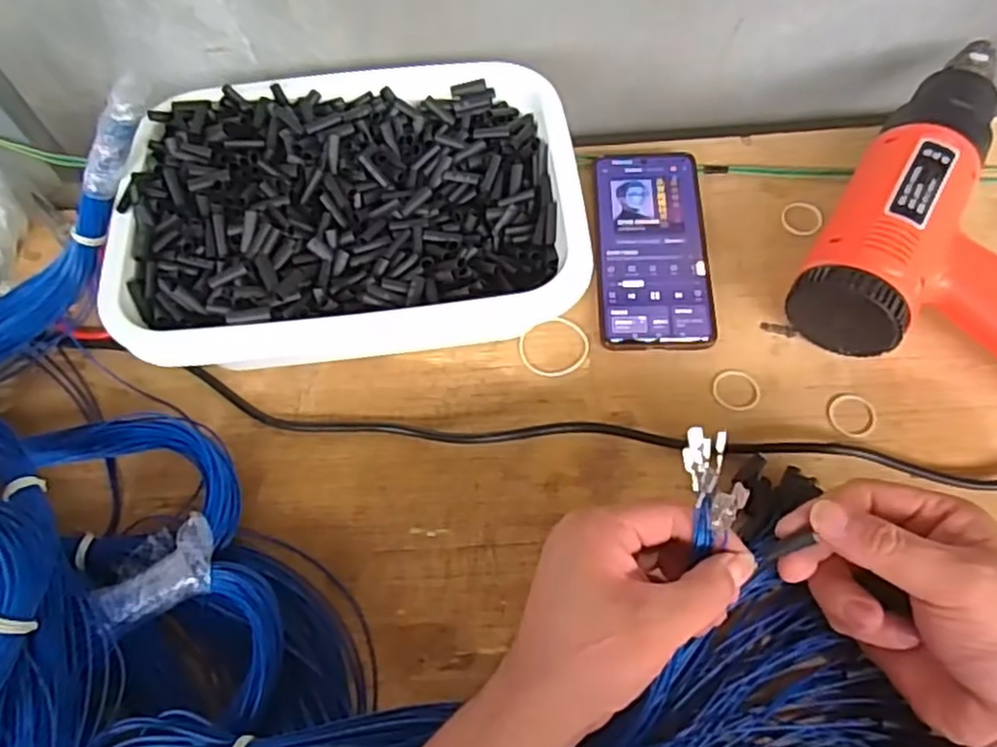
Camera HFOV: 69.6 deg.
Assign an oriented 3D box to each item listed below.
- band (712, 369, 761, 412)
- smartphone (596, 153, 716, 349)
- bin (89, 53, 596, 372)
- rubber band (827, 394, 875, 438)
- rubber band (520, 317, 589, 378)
[{"bbox_3d":[0.154,0.011,0.463,0.030,0.004,0.029,-2,63,3],"label":"band"},{"bbox_3d":[0.110,-0.091,0.515,0.076,0.013,0.162,0,63,4],"label":"smartphone"},{"bbox_3d":[-0.094,-0.104,0.487,0.286,0.100,0.215,-8,60,-1],"label":"bin"},{"bbox_3d":[0.223,0.025,0.453,0.029,0.004,0.029,-2,63,3],"label":"rubber band"},{"bbox_3d":[0.038,-0.019,0.488,0.046,0.004,0.044,-2,63,3],"label":"rubber band"}]

